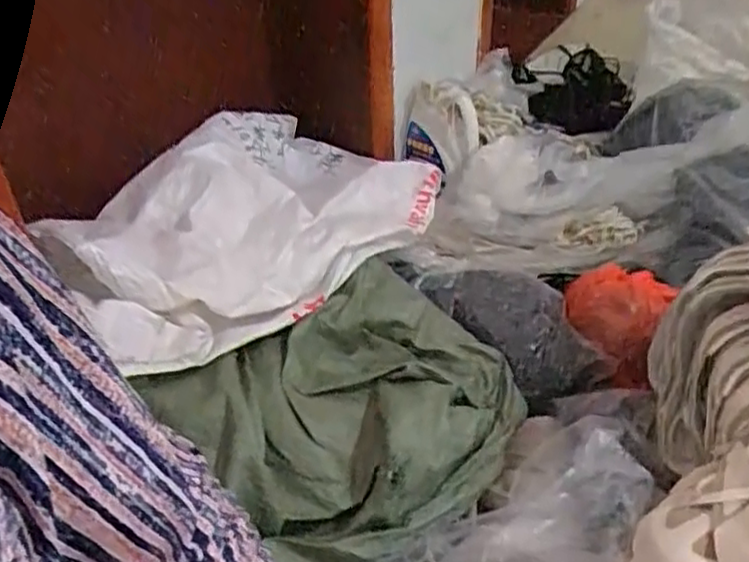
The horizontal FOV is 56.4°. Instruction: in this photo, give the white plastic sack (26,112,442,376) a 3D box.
[{"bbox_3d":[-0.170,-0.097,1.044,0.272,0.196,0.587,29,48,34],"label":"white plastic sack"}]

